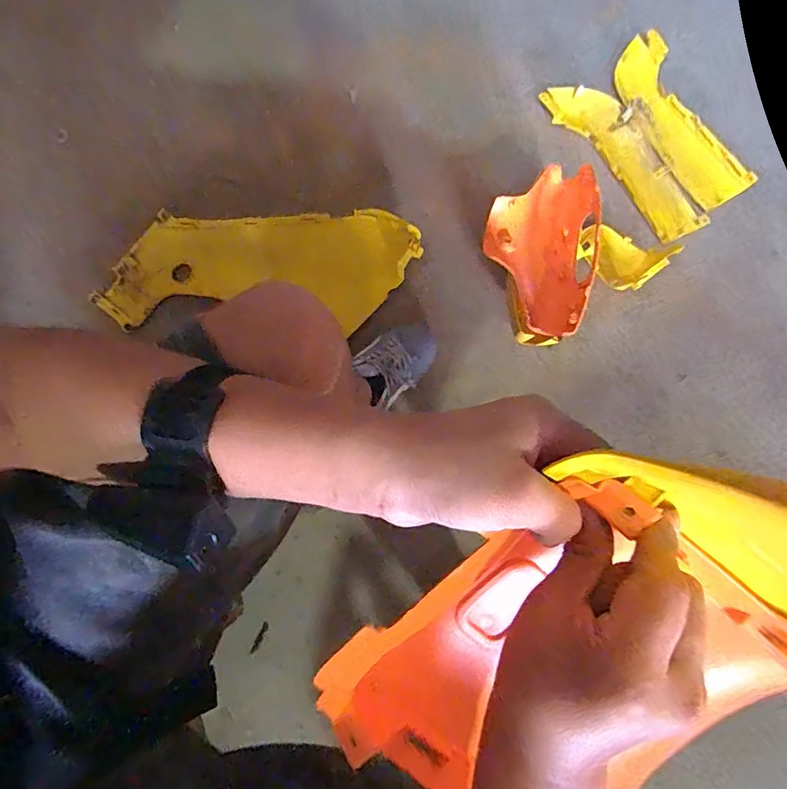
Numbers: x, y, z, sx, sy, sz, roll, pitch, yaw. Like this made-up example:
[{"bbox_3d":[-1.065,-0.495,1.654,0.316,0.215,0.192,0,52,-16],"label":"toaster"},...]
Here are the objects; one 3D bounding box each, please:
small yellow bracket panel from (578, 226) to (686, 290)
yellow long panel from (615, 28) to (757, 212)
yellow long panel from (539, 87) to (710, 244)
[{"bbox_3d":[0.407,-0.252,0.844,0.147,0.073,0.117,39,80,10],"label":"small yellow bracket panel"},{"bbox_3d":[0.560,-0.550,0.941,0.122,0.033,0.390,-23,77,-4],"label":"yellow long panel"},{"bbox_3d":[0.454,-0.469,0.928,0.131,0.035,0.398,-35,78,-7],"label":"yellow long panel"}]

